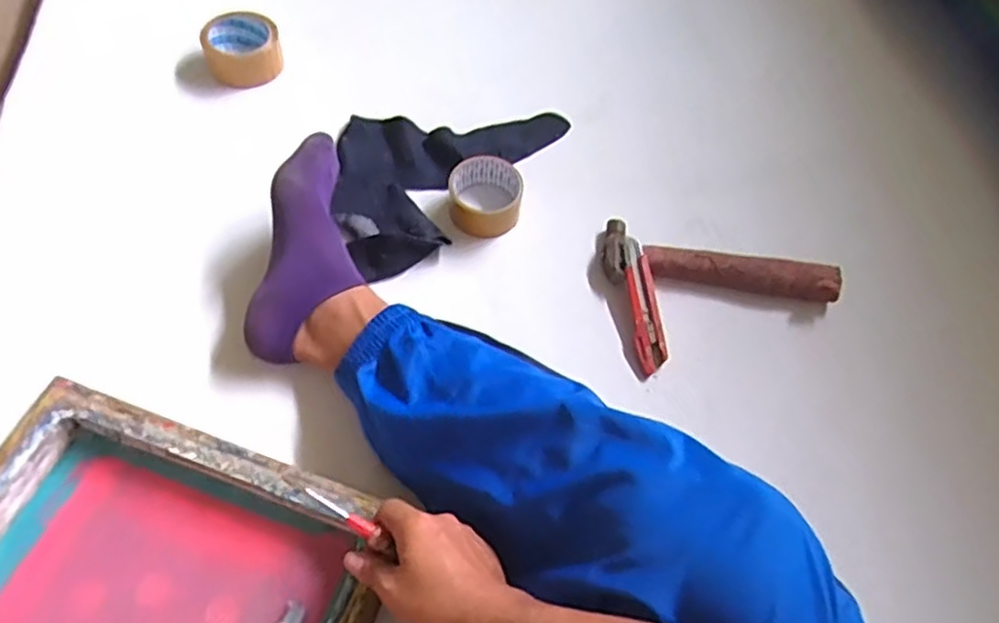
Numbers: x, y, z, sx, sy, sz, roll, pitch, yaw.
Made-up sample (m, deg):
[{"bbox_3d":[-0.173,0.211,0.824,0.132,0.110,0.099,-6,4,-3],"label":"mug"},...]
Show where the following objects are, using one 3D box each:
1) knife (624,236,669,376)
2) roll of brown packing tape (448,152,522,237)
[{"bbox_3d":[0.156,-0.010,0.735,0.031,0.014,0.150,-5,76,-7],"label":"knife"},{"bbox_3d":[-0.017,-0.130,0.768,0.081,0.043,0.088,2,59,-3],"label":"roll of brown packing tape"}]

